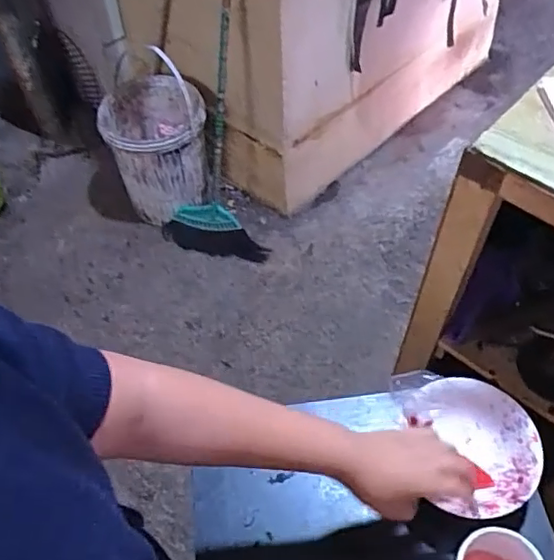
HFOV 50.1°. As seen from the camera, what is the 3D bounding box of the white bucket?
[{"bbox_3d":[-0.344,-0.392,1.764,0.285,0.357,0.295,-13,54,-5],"label":"white bucket"}]

